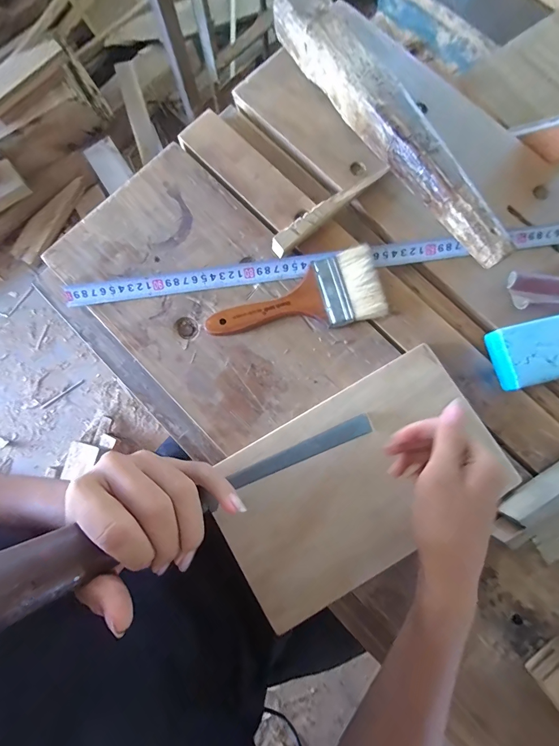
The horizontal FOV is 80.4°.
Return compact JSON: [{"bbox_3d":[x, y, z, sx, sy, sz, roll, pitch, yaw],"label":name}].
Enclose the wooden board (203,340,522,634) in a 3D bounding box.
[{"bbox_3d":[0.074,0.102,0.312,0.263,0.013,0.158,-30,82,-3],"label":"wooden board"}]

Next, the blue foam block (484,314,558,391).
[{"bbox_3d":[0.267,-0.022,0.330,0.103,0.031,0.059,-13,81,-1],"label":"blue foam block"}]

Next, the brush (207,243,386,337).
[{"bbox_3d":[0.016,-0.073,0.348,0.181,0.025,0.073,-17,81,-1],"label":"brush"}]

